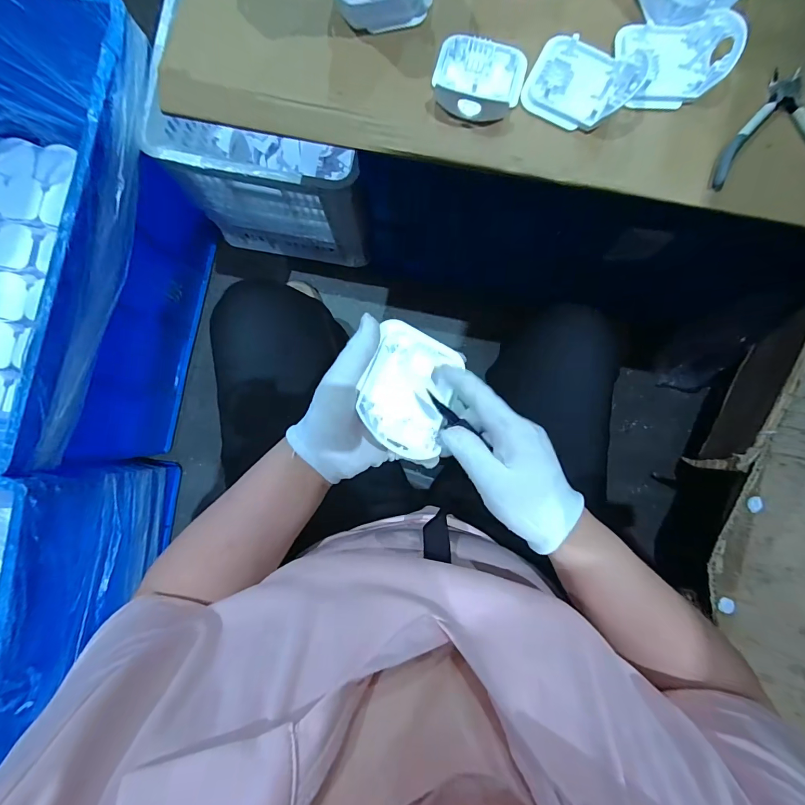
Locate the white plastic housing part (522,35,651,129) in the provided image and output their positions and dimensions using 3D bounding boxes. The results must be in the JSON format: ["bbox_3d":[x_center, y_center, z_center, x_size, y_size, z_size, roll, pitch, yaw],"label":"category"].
[{"bbox_3d":[0.179,-0.322,0.382,0.099,0.031,0.085,24,86,1],"label":"white plastic housing part"}]

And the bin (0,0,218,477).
[{"bbox_3d":[-0.716,-0.275,0.705,0.551,0.395,0.699,11,86,0],"label":"bin"}]

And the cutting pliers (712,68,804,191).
[{"bbox_3d":[0.386,-0.268,0.385,0.124,0.012,0.130,14,86,1],"label":"cutting pliers"}]

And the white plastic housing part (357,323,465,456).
[{"bbox_3d":[0.018,-0.007,0.316,0.093,0.037,0.104,18,90,-21],"label":"white plastic housing part"}]

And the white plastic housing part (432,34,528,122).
[{"bbox_3d":[0.076,-0.324,0.384,0.089,0.026,0.083,14,86,1],"label":"white plastic housing part"}]

